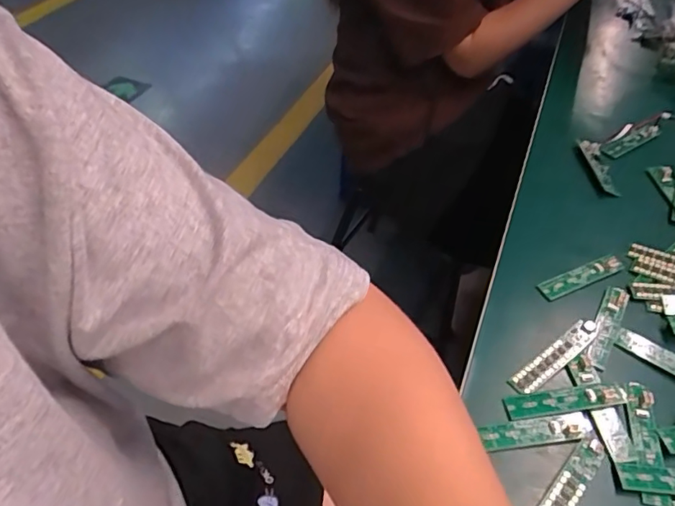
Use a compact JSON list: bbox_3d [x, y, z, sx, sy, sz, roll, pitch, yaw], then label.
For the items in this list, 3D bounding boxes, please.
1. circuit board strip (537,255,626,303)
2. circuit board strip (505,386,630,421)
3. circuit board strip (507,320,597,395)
[{"bbox_3d":[0.207,0.017,0.443,0.080,0.008,0.016,-19,51,-17],"label":"circuit board strip"},{"bbox_3d":[0.161,0.103,0.365,0.086,0.006,0.017,-4,48,-5],"label":"circuit board strip"},{"bbox_3d":[0.163,0.076,0.391,0.084,0.007,0.017,-30,55,-25],"label":"circuit board strip"}]

